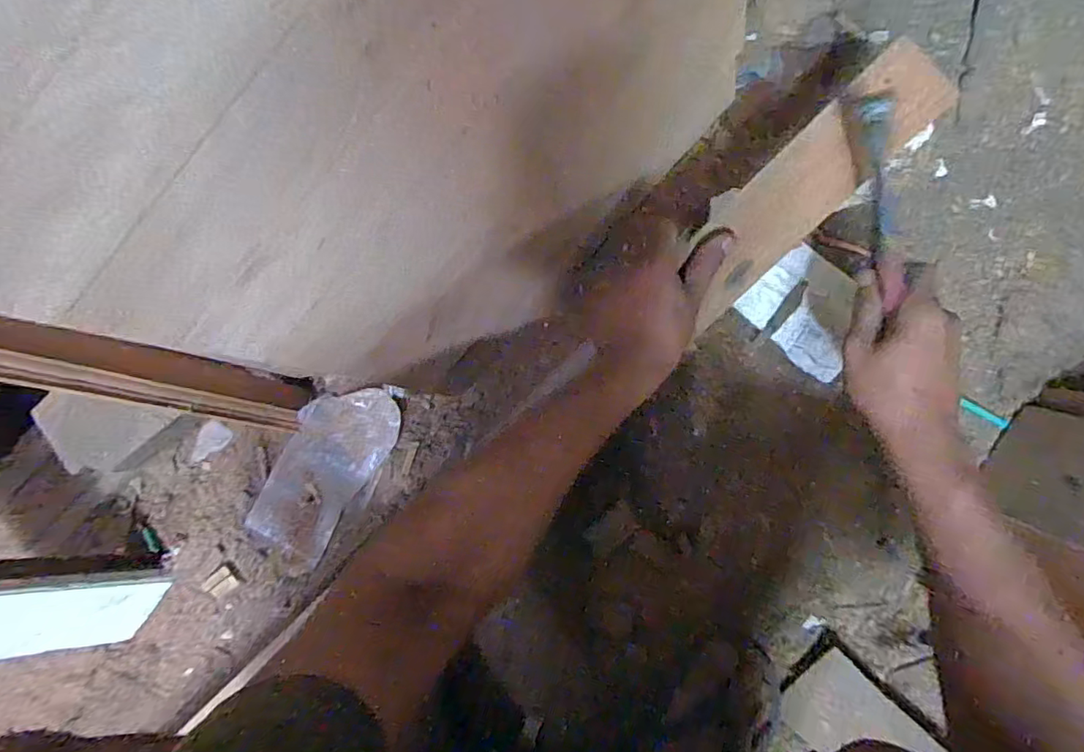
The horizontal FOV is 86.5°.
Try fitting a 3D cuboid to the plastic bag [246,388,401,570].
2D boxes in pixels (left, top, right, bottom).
[{"bbox_3d":[-0.253,0.112,0.671,0.097,0.049,0.229,33,94,9],"label":"plastic bag"}]

